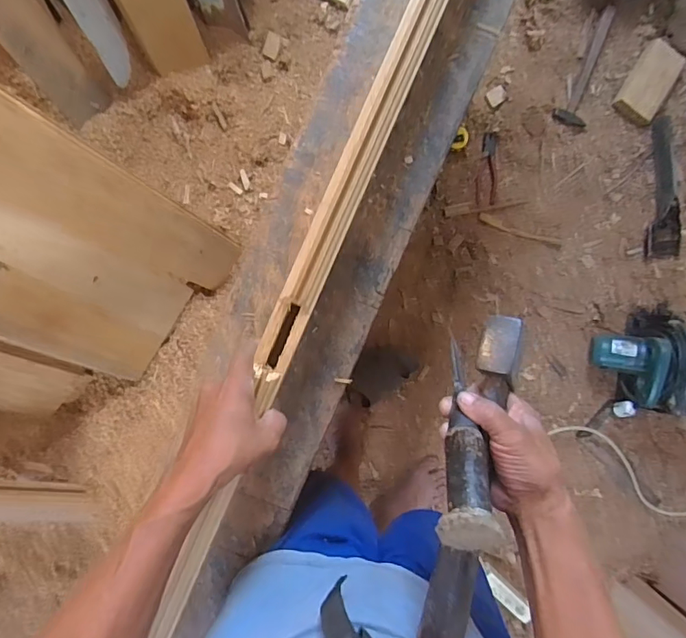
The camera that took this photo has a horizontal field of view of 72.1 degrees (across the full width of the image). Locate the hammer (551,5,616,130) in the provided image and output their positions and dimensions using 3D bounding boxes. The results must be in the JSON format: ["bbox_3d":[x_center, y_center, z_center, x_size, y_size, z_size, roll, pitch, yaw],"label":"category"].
[{"bbox_3d":[0.618,-0.612,1.158,0.090,0.039,0.269,24,92,-4],"label":"hammer"}]

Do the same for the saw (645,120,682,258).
[{"bbox_3d":[0.816,-0.325,1.184,0.091,0.025,0.335,-1,93,-3],"label":"saw"}]

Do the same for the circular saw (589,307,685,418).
[{"bbox_3d":[0.710,0.102,1.120,0.186,0.195,0.274,11,93,-3],"label":"circular saw"}]

